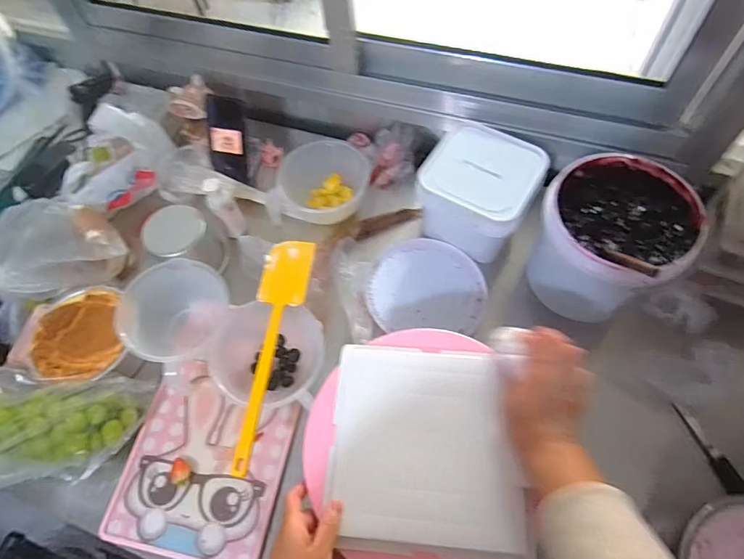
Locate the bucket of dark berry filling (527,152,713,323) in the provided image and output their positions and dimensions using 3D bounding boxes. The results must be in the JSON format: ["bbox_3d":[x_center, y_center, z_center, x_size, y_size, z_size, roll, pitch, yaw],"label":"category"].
[{"bbox_3d":[0.352,-0.062,0.691,0.183,0.172,0.192,-1,61,3],"label":"bucket of dark berry filling"}]

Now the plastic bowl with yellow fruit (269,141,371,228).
[{"bbox_3d":[-0.091,-0.169,0.826,0.169,0.088,0.137,6,62,7],"label":"plastic bowl with yellow fruit"}]

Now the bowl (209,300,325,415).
[{"bbox_3d":[-0.142,0.106,0.681,0.155,0.088,0.153,-1,61,3],"label":"bowl"}]

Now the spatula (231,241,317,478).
[{"bbox_3d":[-0.141,0.087,0.628,0.070,0.012,0.330,5,62,6],"label":"spatula"}]

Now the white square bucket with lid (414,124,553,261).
[{"bbox_3d":[0.180,-0.143,0.773,0.175,0.124,0.163,30,67,18],"label":"white square bucket with lid"}]

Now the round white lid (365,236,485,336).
[{"bbox_3d":[0.091,0.009,0.776,0.187,0.026,0.162,-2,61,2],"label":"round white lid"}]

